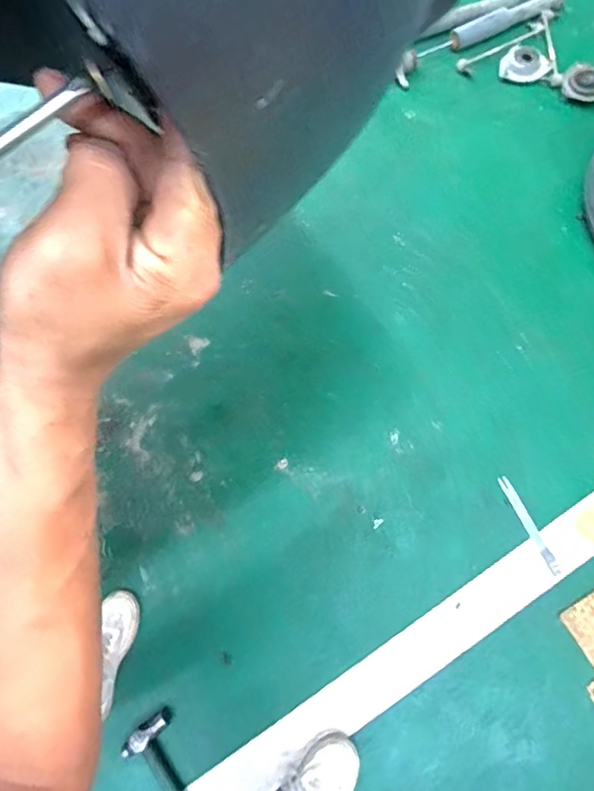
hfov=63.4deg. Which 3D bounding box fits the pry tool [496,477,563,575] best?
[{"bbox_3d":[0.517,0.287,1.075,0.025,0.019,0.223,-22,73,-5],"label":"pry tool"}]

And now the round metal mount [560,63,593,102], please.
[{"bbox_3d":[0.837,-0.895,1.389,0.144,0.058,0.089,28,75,10],"label":"round metal mount"}]

